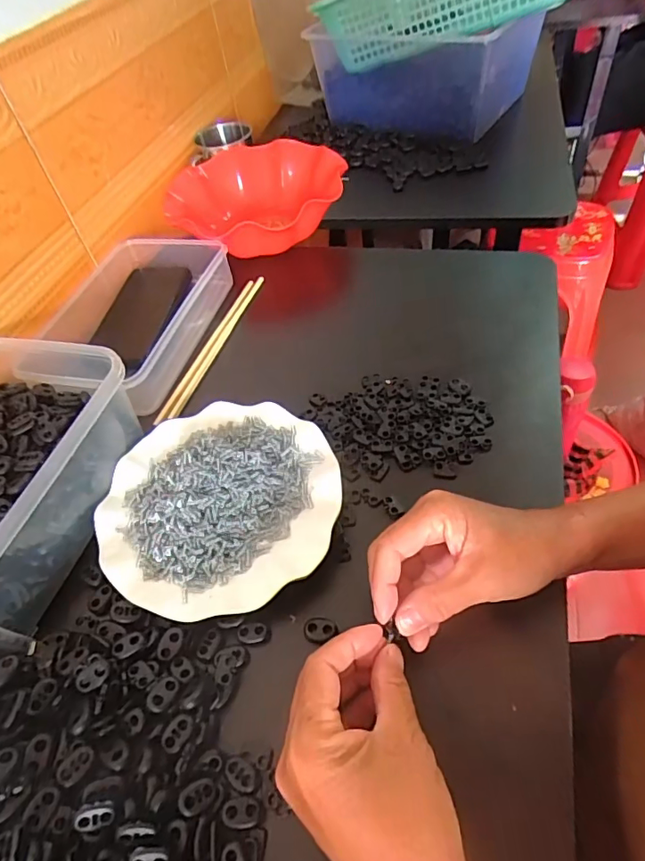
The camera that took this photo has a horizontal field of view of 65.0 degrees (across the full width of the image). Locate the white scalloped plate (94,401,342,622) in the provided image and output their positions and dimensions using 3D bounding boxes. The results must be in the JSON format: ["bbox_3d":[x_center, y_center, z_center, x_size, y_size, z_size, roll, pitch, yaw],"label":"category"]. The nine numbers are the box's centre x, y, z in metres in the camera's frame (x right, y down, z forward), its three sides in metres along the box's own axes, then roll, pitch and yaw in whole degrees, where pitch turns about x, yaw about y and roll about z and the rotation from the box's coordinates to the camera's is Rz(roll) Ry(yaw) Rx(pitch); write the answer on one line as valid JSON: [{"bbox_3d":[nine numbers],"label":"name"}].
[{"bbox_3d":[-0.080,0.050,0.387,0.178,0.028,0.176,-4,50,5],"label":"white scalloped plate"}]

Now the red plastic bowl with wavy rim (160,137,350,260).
[{"bbox_3d":[-0.087,-0.304,0.661,0.222,0.065,0.213,-4,50,5],"label":"red plastic bowl with wavy rim"}]

